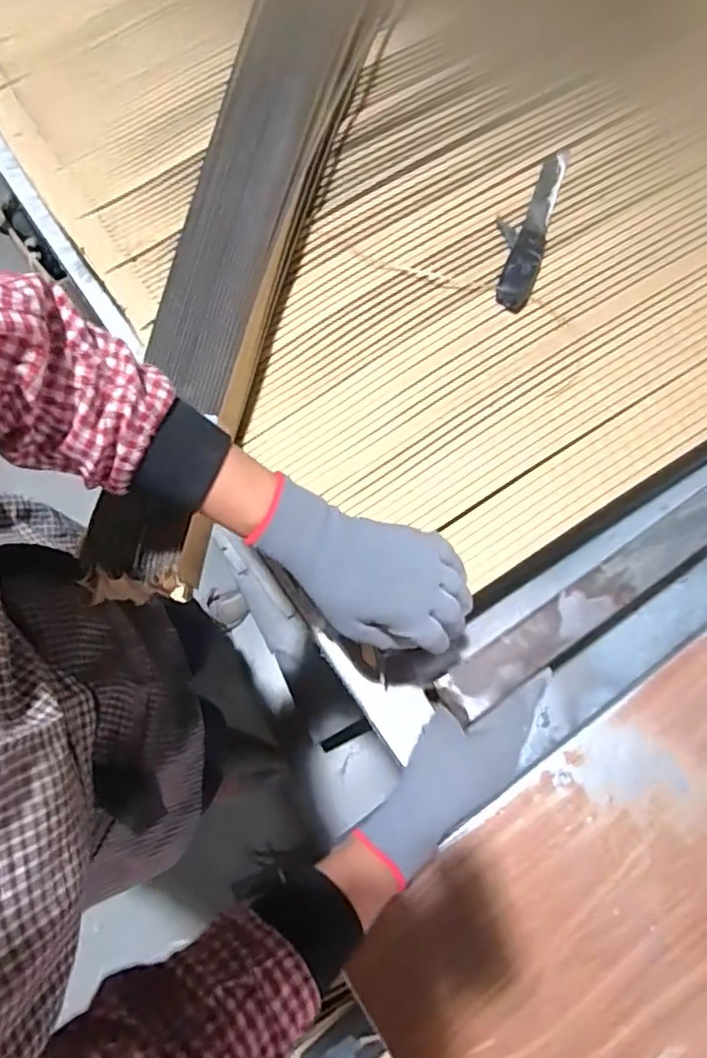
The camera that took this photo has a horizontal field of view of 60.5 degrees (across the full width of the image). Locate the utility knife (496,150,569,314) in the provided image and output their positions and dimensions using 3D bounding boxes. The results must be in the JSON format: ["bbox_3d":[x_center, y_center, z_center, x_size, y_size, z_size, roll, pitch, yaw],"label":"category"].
[{"bbox_3d":[0.171,-0.301,0.603,0.047,0.020,0.196,16,72,7],"label":"utility knife"}]

